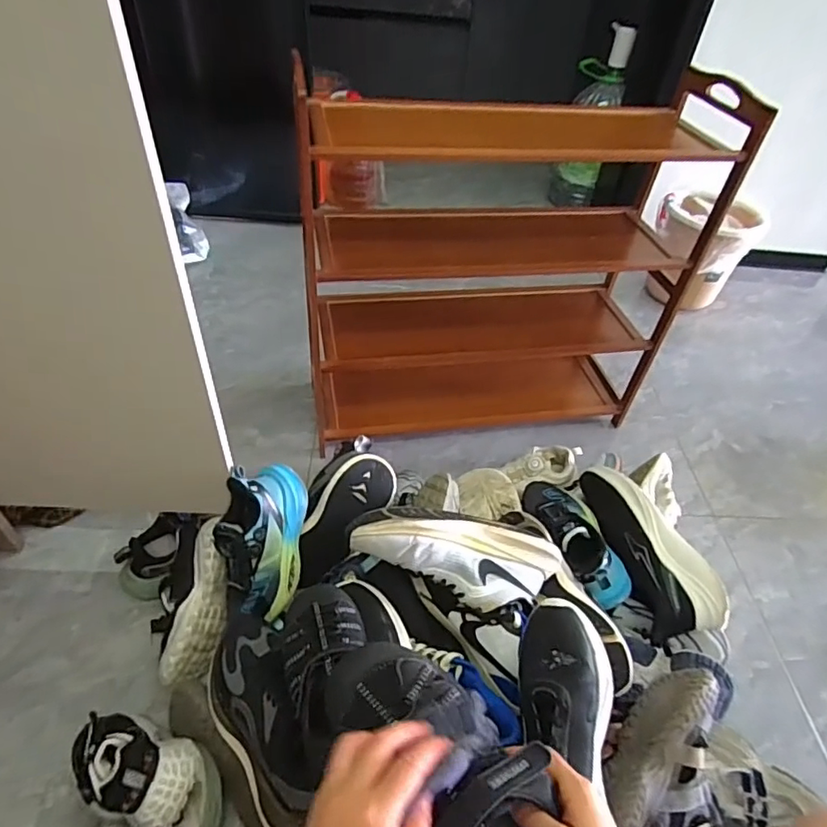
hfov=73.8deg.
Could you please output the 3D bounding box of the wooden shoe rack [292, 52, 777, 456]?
[{"bbox_3d":[0.148,-0.242,1.020,0.667,0.633,0.270,-8,48,-14],"label":"wooden shoe rack"}]

